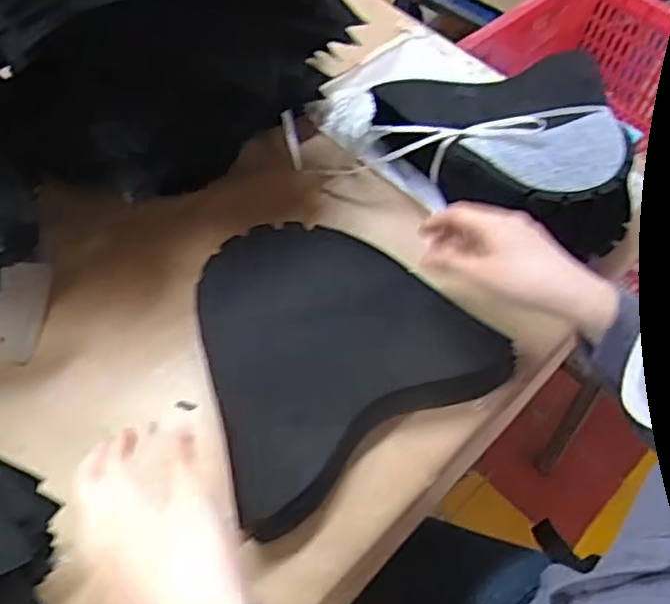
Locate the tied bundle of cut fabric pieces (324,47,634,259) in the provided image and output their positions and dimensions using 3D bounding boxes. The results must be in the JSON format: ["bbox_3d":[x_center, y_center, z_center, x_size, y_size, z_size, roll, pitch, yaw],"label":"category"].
[{"bbox_3d":[0.141,-0.171,0.728,0.304,0.092,0.262,7,55,-2],"label":"tied bundle of cut fabric pieces"}]

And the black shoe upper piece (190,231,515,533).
[{"bbox_3d":[-0.014,0.031,0.592,0.241,0.020,0.215,-32,72,-17],"label":"black shoe upper piece"}]

